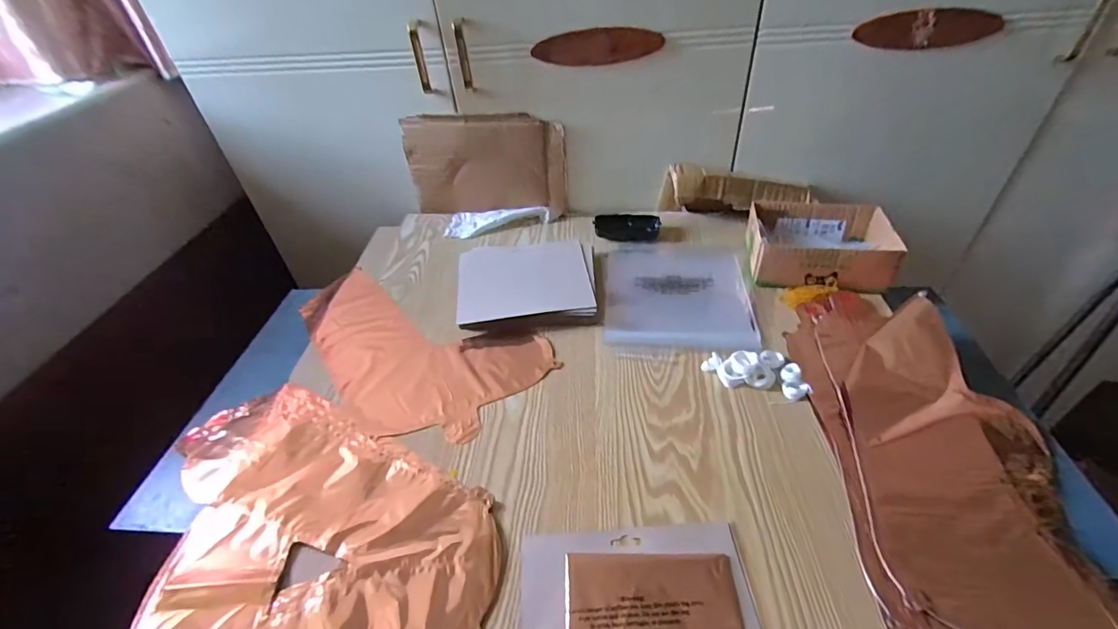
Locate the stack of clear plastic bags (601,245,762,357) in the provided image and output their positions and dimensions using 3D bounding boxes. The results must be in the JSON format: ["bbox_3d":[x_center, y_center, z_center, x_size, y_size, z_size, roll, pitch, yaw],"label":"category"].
[{"bbox_3d":[0.169,-0.031,0.686,0.197,0.012,0.242,2,42,7],"label":"stack of clear plastic bags"}]

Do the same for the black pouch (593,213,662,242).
[{"bbox_3d":[0.118,-0.152,0.831,0.113,0.022,0.054,3,42,7],"label":"black pouch"}]

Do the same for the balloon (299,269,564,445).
[{"bbox_3d":[-0.230,0.051,0.654,0.414,0.027,0.202,21,47,25],"label":"balloon"}]

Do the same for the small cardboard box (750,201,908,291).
[{"bbox_3d":[0.377,-0.102,0.701,0.179,0.067,0.148,8,43,14],"label":"small cardboard box"}]

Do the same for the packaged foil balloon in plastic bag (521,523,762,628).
[{"bbox_3d":[0.066,0.253,0.389,0.192,0.012,0.157,-4,41,0],"label":"packaged foil balloon in plastic bag"}]

